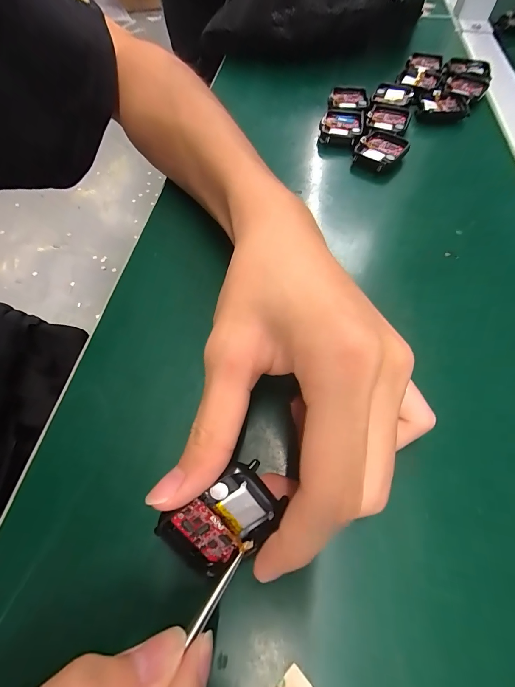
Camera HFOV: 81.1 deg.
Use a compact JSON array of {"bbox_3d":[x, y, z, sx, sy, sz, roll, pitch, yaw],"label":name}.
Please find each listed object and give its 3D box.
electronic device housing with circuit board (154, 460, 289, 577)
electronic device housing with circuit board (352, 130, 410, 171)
[{"bbox_3d":[-0.014,0.071,0.126,0.047,0.014,0.035,-39,104,1],"label":"electronic device housing with circuit board"},{"bbox_3d":[0.106,-0.164,0.259,0.037,0.014,0.043,35,67,18],"label":"electronic device housing with circuit board"}]

